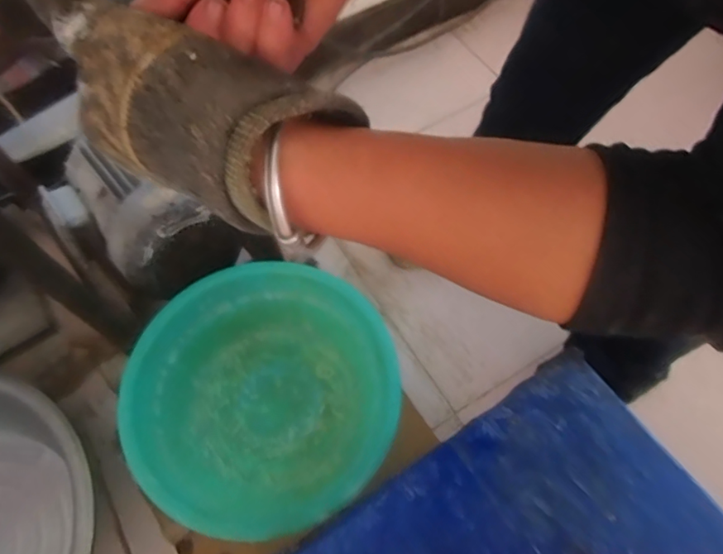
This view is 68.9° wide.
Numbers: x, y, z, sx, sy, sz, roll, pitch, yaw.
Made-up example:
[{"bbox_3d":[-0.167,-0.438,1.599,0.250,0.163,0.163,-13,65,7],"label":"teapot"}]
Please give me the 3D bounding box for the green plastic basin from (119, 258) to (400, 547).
[{"bbox_3d":[-0.149,0.190,0.902,0.397,0.206,0.380,-1,62,2],"label":"green plastic basin"}]

